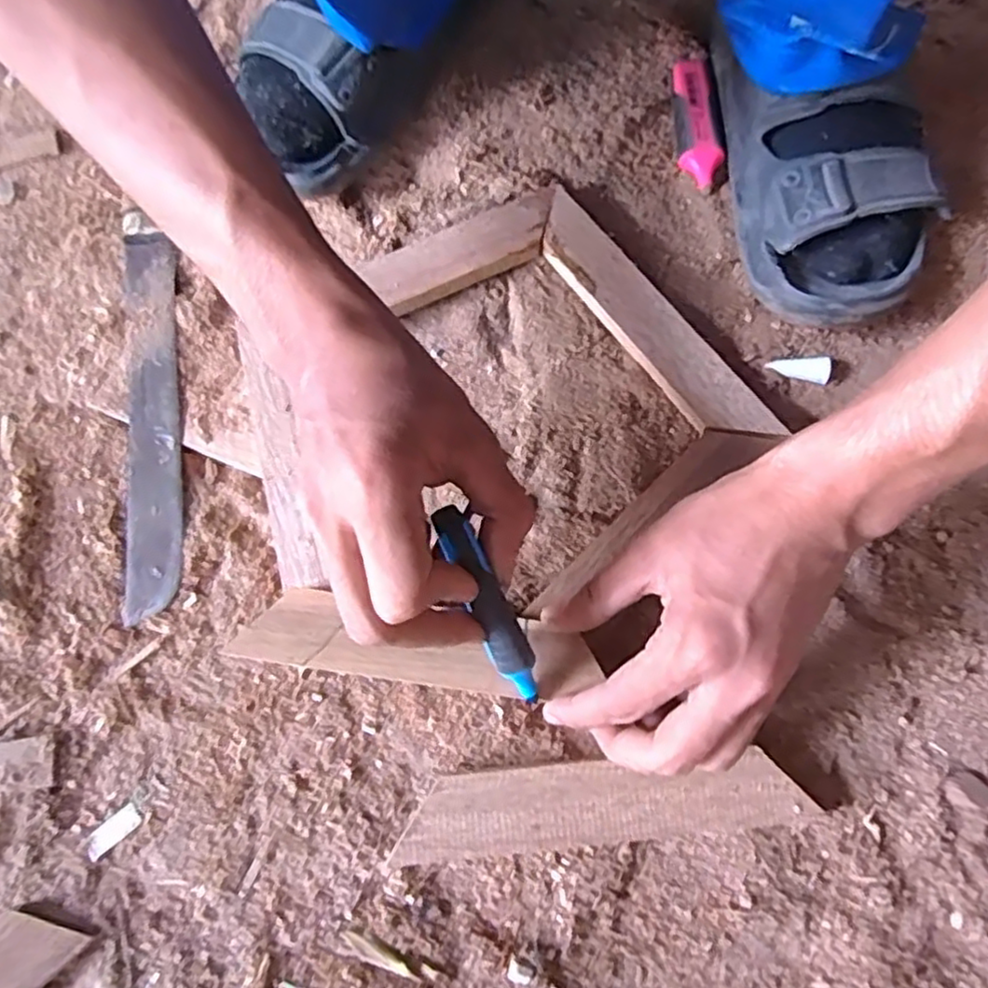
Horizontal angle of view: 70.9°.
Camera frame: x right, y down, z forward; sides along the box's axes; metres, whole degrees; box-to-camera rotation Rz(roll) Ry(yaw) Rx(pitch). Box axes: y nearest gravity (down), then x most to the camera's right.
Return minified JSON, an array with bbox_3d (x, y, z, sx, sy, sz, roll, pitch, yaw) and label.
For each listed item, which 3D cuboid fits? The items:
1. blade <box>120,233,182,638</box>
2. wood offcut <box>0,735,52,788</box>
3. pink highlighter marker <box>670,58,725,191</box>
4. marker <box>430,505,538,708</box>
[{"bbox_3d":[-0.196,-0.048,0.395,0.032,0.009,0.233,-9,72,-2],"label":"blade"},{"bbox_3d":[-0.235,0.130,0.335,0.043,0.007,0.023,-4,72,0],"label":"wood offcut"},{"bbox_3d":[0.130,-0.241,0.446,0.027,0.018,0.105,1,72,1],"label":"pink highlighter marker"},{"bbox_3d":[0.000,0.052,0.292,0.017,0.021,0.100,-26,109,-7],"label":"marker"}]

